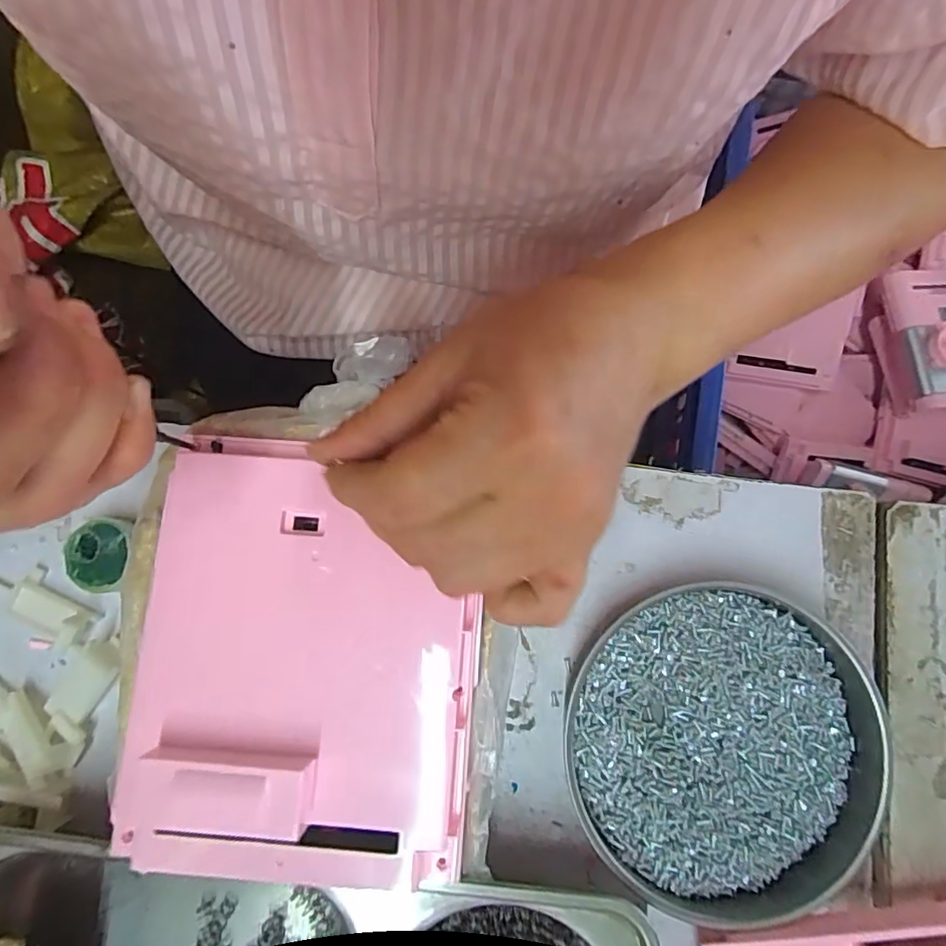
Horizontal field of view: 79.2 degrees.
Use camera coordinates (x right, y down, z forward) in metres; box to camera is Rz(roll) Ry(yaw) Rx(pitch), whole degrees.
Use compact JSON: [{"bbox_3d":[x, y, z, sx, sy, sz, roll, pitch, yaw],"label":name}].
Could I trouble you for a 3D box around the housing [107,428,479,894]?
[{"bbox_3d":[-0.062,0.065,0.214,0.123,0.014,0.152,4,74,-1],"label":"housing"}]

